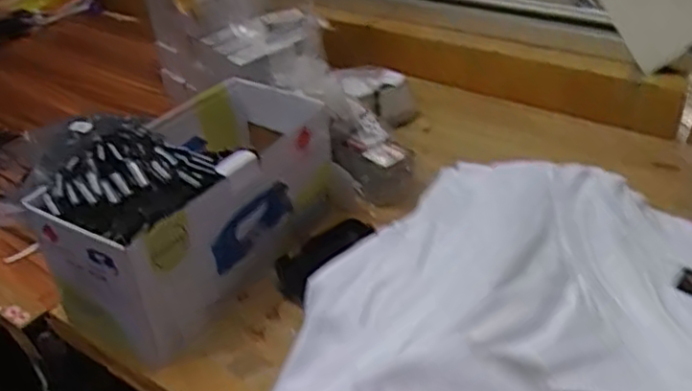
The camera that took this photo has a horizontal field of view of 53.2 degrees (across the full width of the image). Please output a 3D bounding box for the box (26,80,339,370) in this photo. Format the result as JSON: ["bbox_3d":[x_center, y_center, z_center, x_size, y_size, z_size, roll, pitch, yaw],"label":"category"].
[{"bbox_3d":[-0.132,0.008,0.680,0.130,0.159,0.296,18,41,29],"label":"box"}]

